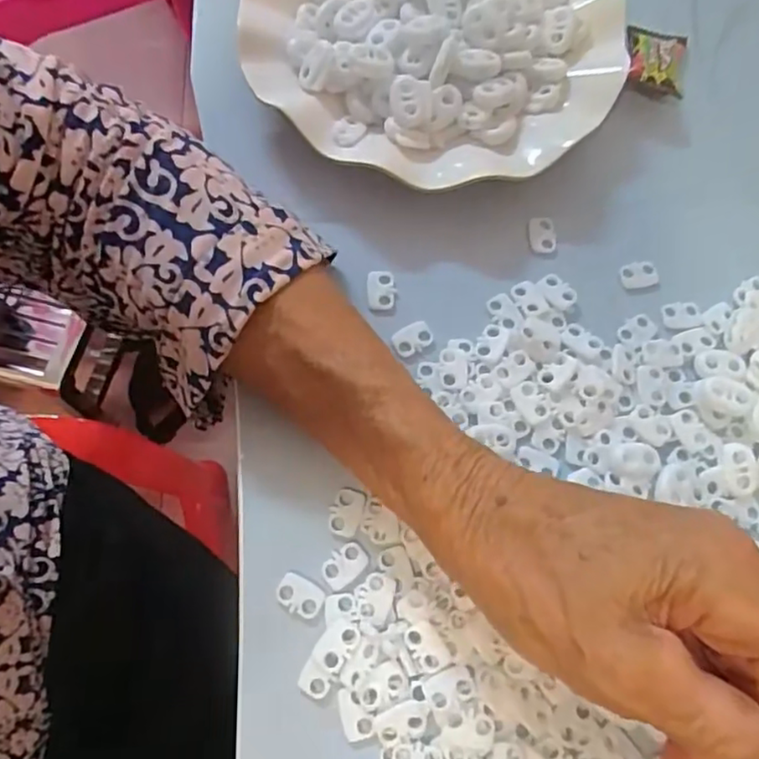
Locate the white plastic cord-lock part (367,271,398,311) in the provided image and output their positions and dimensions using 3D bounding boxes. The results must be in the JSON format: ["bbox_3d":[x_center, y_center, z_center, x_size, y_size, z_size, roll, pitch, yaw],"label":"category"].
[{"bbox_3d":[0.001,-0.040,0.281,0.013,0.004,0.019,-3,70,-4],"label":"white plastic cord-lock part"}]

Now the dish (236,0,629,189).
[{"bbox_3d":[0.027,-0.173,0.314,0.184,0.037,0.185,0,70,-3],"label":"dish"}]

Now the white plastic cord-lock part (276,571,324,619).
[{"bbox_3d":[-0.030,0.082,0.238,0.018,0.004,0.013,25,71,6],"label":"white plastic cord-lock part"}]

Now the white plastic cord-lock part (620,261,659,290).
[{"bbox_3d":[0.122,-0.049,0.292,0.019,0.004,0.012,-14,71,-8],"label":"white plastic cord-lock part"}]

